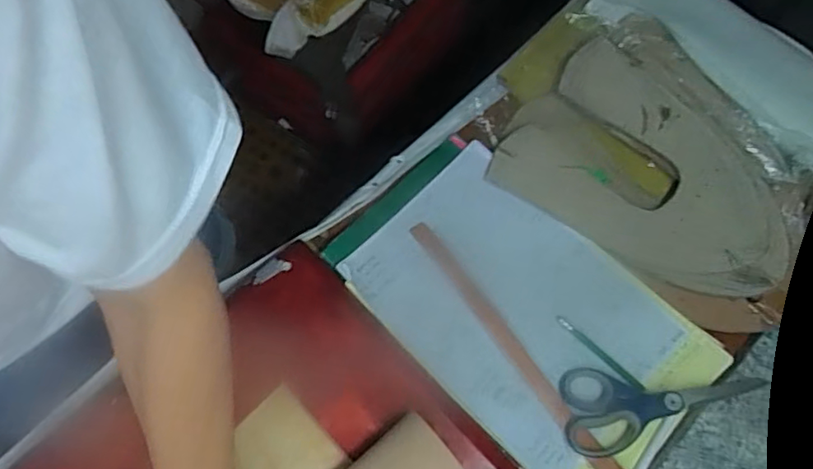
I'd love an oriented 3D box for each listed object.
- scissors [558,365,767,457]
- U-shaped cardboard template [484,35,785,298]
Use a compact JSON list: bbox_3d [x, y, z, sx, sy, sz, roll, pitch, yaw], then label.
[{"bbox_3d":[0.247,0.172,0.553,0.192,0.009,0.080,3,70,3],"label":"scissors"},{"bbox_3d":[0.266,-0.055,0.636,0.299,0.019,0.207,38,77,9],"label":"U-shaped cardboard template"}]

